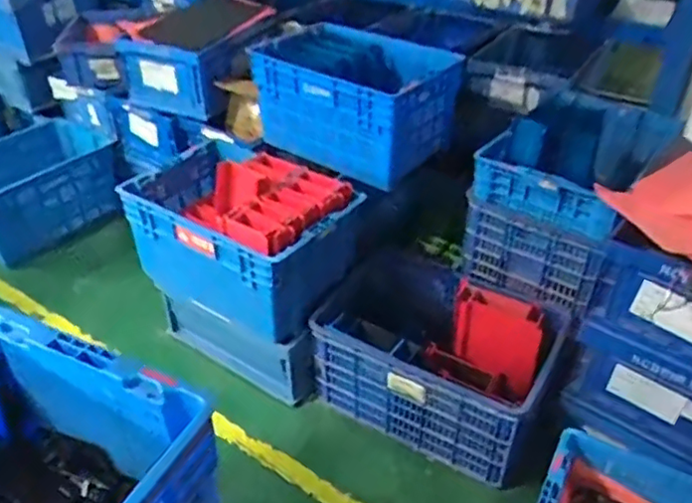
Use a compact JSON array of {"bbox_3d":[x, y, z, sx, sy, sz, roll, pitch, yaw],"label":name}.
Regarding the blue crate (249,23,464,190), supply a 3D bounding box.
[{"bbox_3d":[0.006,-0.469,1.929,0.587,0.365,0.379,25,43,30],"label":"blue crate"}]

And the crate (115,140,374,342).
[{"bbox_3d":[-0.296,-0.065,1.792,0.587,0.381,0.383,22,42,27],"label":"crate"}]

